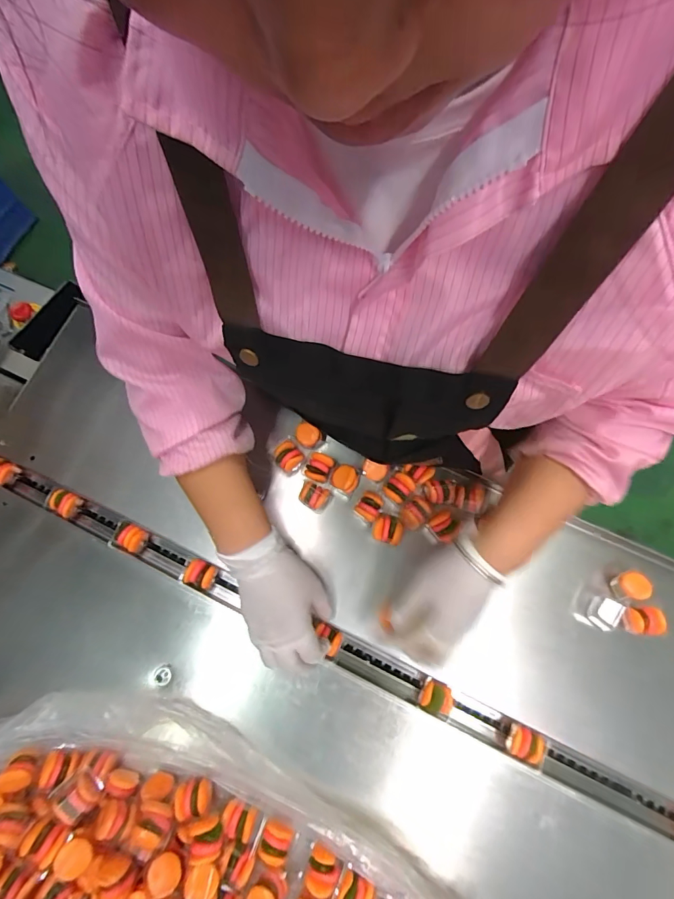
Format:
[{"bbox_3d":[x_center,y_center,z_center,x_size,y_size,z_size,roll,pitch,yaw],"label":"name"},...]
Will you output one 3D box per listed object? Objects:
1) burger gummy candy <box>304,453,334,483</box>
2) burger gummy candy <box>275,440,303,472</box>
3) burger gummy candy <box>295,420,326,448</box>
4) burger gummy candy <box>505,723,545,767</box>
[{"bbox_3d":[-0.022,0.024,0.520,0.030,0.025,0.034,22,78,7],"label":"burger gummy candy"},{"bbox_3d":[-0.061,0.011,0.517,0.031,0.030,0.034,-41,79,-8],"label":"burger gummy candy"},{"bbox_3d":[-0.035,-0.014,0.523,0.033,0.033,0.027,22,78,7],"label":"burger gummy candy"},{"bbox_3d":[0.205,0.320,0.451,0.031,0.035,0.030,21,78,7],"label":"burger gummy candy"}]

